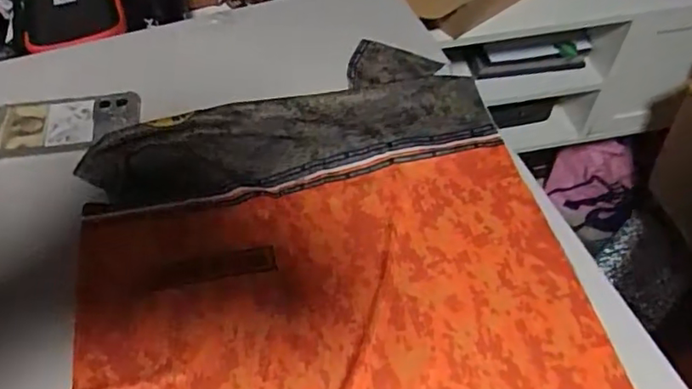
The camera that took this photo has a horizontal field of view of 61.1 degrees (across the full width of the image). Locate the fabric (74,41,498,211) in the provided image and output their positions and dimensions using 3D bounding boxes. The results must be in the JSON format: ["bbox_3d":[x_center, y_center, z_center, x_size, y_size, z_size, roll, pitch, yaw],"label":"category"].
[{"bbox_3d":[-0.071,-0.093,0.714,0.464,0.027,0.189,-14,54,-9],"label":"fabric"}]

